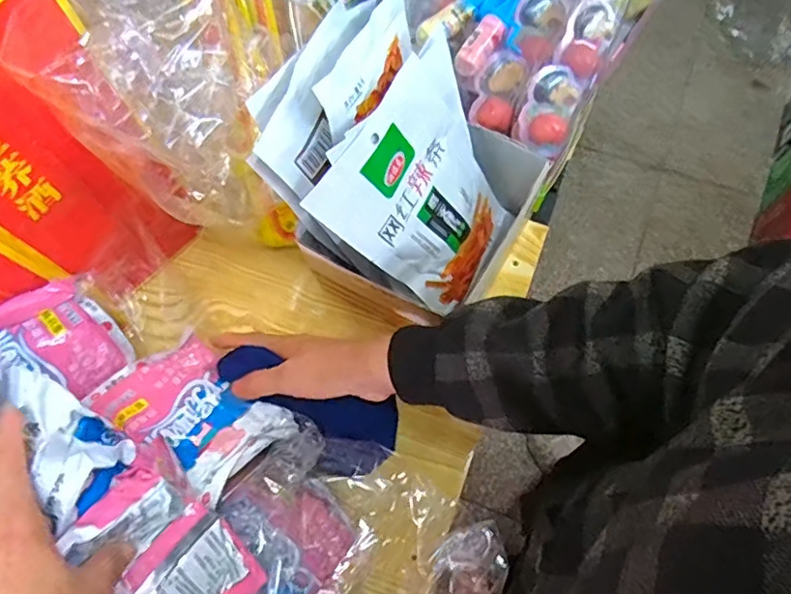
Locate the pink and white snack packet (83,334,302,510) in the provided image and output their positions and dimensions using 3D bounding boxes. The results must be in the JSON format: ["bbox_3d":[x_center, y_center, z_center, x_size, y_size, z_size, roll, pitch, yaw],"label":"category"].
[{"bbox_3d":[-0.169,0.092,0.479,0.149,0.038,0.091,34,76,13],"label":"pink and white snack packet"}]

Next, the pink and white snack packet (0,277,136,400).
[{"bbox_3d":[-0.304,0.053,0.459,0.016,0.095,0.173,11,33,38],"label":"pink and white snack packet"}]

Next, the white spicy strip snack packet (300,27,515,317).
[{"bbox_3d":[0.031,-0.077,0.505,0.018,0.227,0.164,23,70,39],"label":"white spicy strip snack packet"}]

